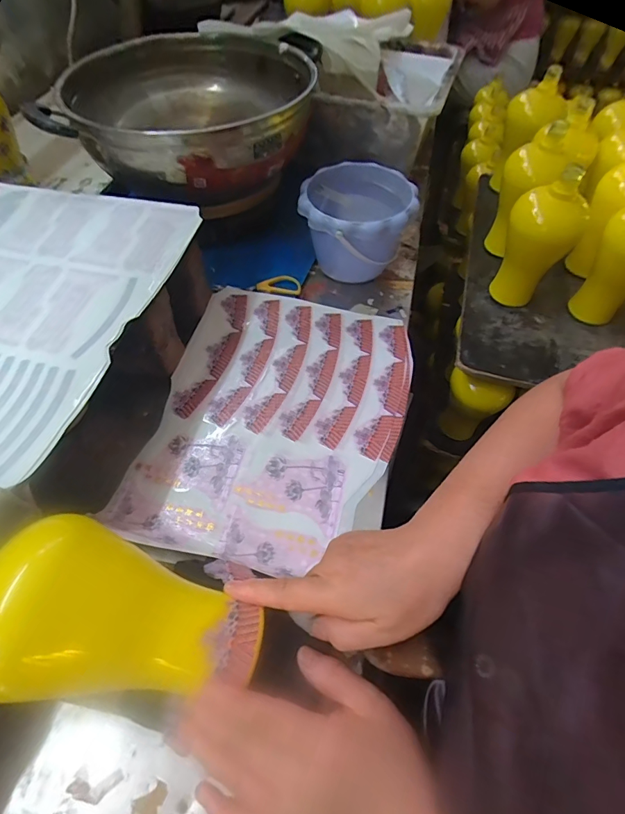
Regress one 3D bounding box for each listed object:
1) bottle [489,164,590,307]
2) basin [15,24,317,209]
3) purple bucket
[{"bbox_3d":[0.331,-0.236,0.649,0.100,0.218,0.103,31,59,16],"label":"bottle"},{"bbox_3d":[-0.150,-0.418,0.578,0.295,0.080,0.332,9,56,2],"label":"basin"},{"bbox_3d":[0.059,-0.252,0.610,0.144,0.120,0.150,0,56,0],"label":"purple bucket"}]

